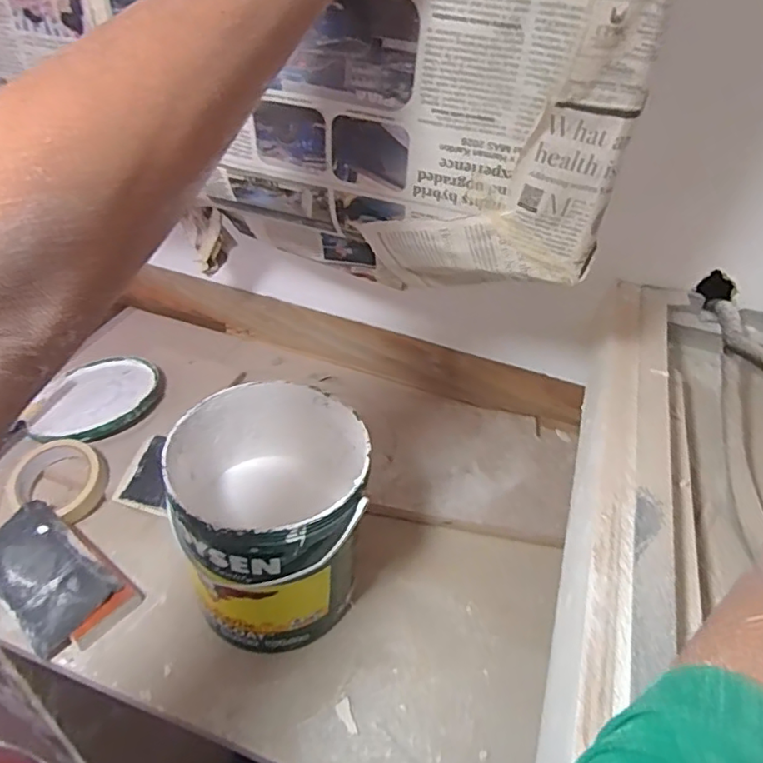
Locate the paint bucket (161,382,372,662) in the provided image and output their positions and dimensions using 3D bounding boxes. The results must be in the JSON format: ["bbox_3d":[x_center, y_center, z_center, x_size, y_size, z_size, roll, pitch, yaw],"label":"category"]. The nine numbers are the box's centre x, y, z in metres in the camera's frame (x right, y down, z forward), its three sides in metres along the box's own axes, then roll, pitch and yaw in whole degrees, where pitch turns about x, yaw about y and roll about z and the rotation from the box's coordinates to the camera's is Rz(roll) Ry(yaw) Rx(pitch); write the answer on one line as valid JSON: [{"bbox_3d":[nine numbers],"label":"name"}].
[{"bbox_3d":[-0.104,0.126,0.542,0.160,0.183,0.164,3,41,-3],"label":"paint bucket"}]

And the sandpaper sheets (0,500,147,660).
[{"bbox_3d":[-0.325,0.190,0.571,0.158,0.039,0.093,30,46,25],"label":"sandpaper sheets"}]

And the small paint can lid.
[{"bbox_3d":[-0.355,0.017,0.739,0.134,0.029,0.160,1,41,-6],"label":"small paint can lid"}]

